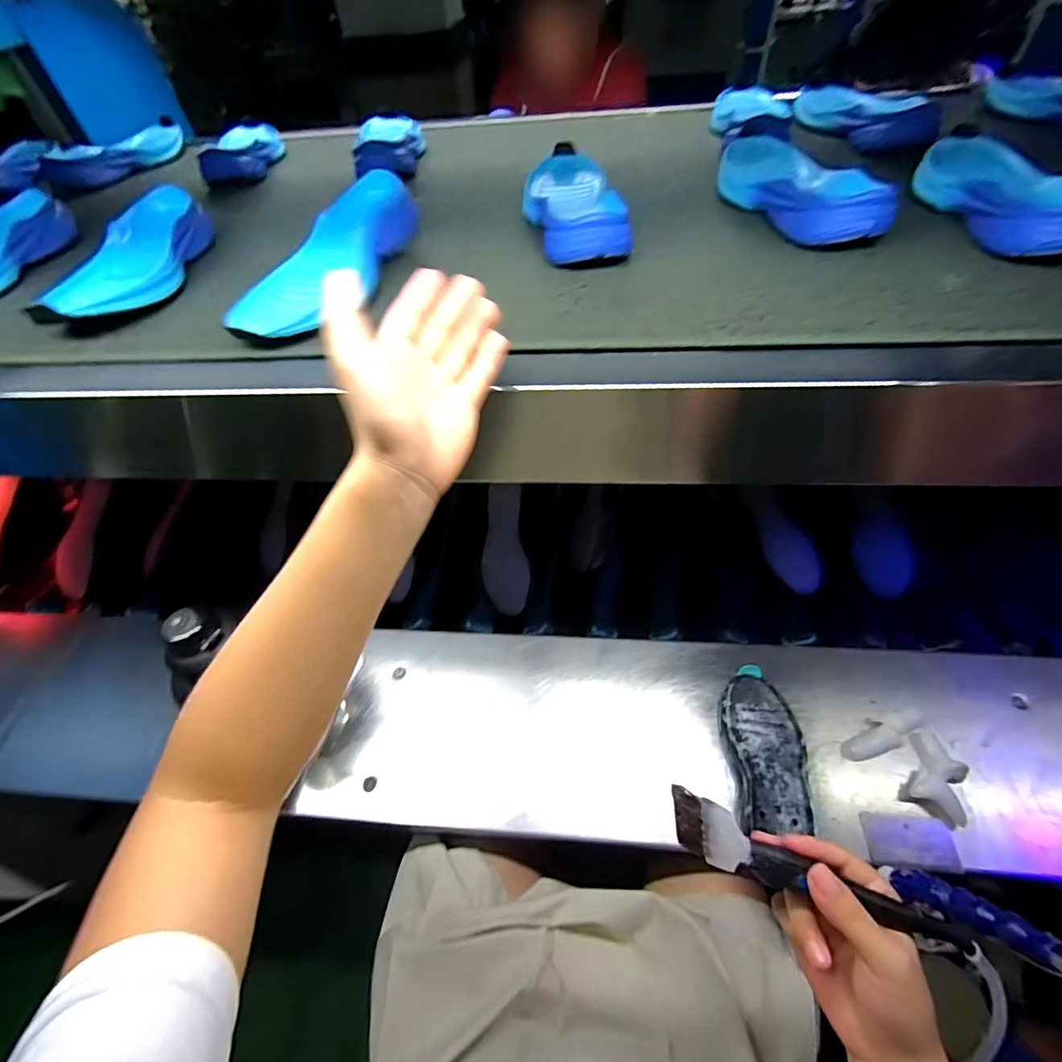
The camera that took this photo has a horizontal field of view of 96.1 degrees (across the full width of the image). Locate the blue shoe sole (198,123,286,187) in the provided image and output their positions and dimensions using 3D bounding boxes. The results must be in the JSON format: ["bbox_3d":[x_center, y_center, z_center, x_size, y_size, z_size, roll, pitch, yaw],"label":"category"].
[{"bbox_3d":[-0.430,-0.583,0.727,0.082,0.038,0.231,-11,53,-7],"label":"blue shoe sole"}]

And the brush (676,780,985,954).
[{"bbox_3d":[0.165,0.208,0.282,0.175,0.011,0.033,25,87,8],"label":"brush"}]

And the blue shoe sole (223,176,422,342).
[{"bbox_3d":[-0.185,-0.256,0.438,0.085,0.047,0.236,11,53,11],"label":"blue shoe sole"}]

